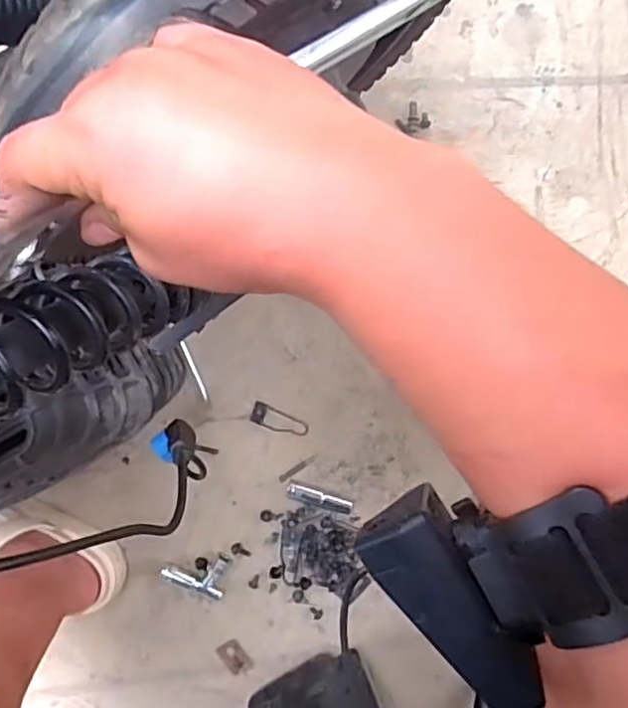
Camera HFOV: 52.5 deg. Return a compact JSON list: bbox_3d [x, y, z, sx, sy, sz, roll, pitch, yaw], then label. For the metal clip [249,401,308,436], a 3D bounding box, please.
[{"bbox_3d":[-0.041,0.080,0.752,0.069,0.004,0.026,24,98,-1],"label":"metal clip"}]

